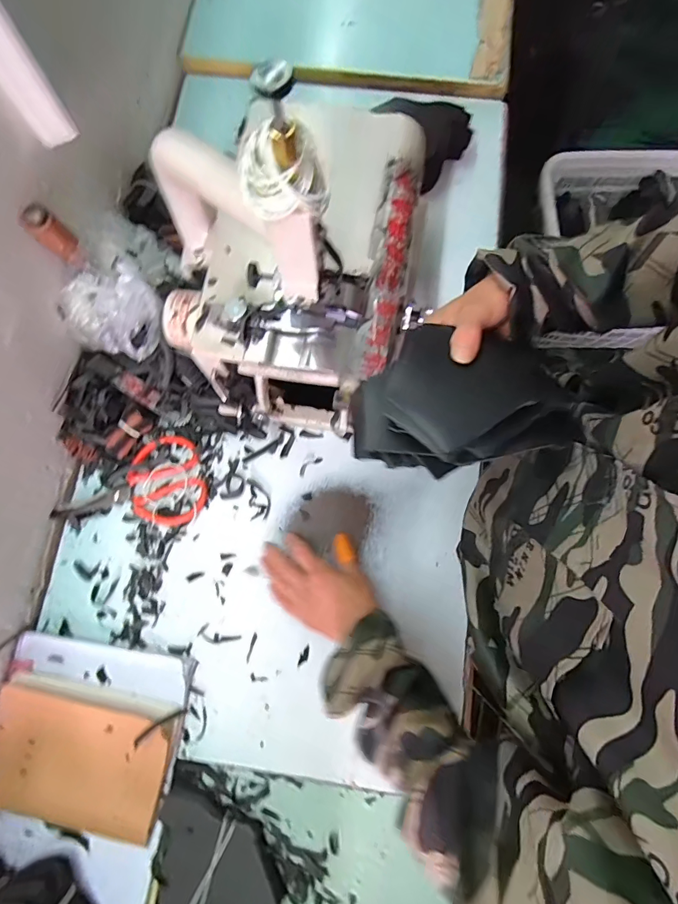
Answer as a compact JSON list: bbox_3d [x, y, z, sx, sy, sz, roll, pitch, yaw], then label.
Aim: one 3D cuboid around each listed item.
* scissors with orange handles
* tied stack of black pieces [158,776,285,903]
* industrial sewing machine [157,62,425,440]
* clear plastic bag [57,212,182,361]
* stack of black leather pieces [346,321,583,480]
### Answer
[{"bbox_3d":[-0.276,0.044,0.553,0.194,0.016,0.114,-9,77,-1],"label":"scissors with orange handles"},{"bbox_3d":[-0.138,0.452,0.455,0.153,0.030,0.101,26,79,7],"label":"tied stack of black pieces"},{"bbox_3d":[-0.055,-0.190,0.475,0.282,0.264,0.274,4,77,2],"label":"industrial sewing machine"},{"bbox_3d":[-0.261,-0.207,0.520,0.130,0.062,0.169,21,80,2],"label":"clear plastic bag"},{"bbox_3d":[0.096,-0.045,0.330,0.155,0.044,0.126,14,78,4],"label":"stack of black leather pieces"}]

